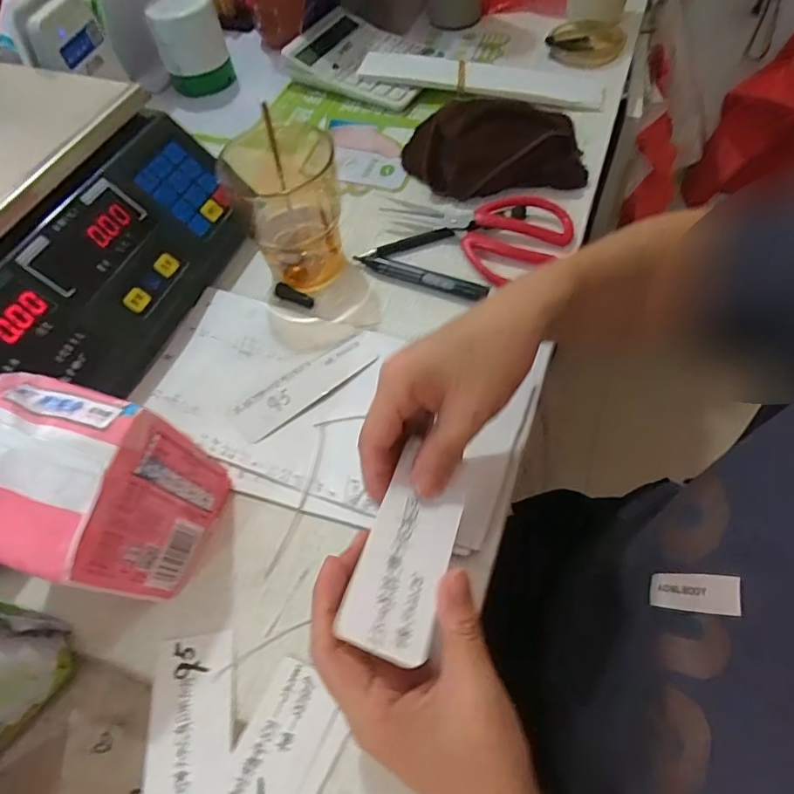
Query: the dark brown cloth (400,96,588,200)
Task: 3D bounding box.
[{"bbox_3d":[0.087,-0.228,0.479,0.172,0.055,0.076,8,59,9],"label":"dark brown cloth"}]

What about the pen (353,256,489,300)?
[{"bbox_3d":[0.018,-0.100,0.432,0.115,0.007,0.015,20,62,16],"label":"pen"}]

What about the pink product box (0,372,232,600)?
[{"bbox_3d":[-0.169,0.054,0.297,0.095,0.113,0.097,13,60,12],"label":"pink product box"}]

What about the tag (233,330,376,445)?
[{"bbox_3d":[-0.066,-0.011,0.390,0.112,0.004,0.035,-35,62,-13],"label":"tag"}]

